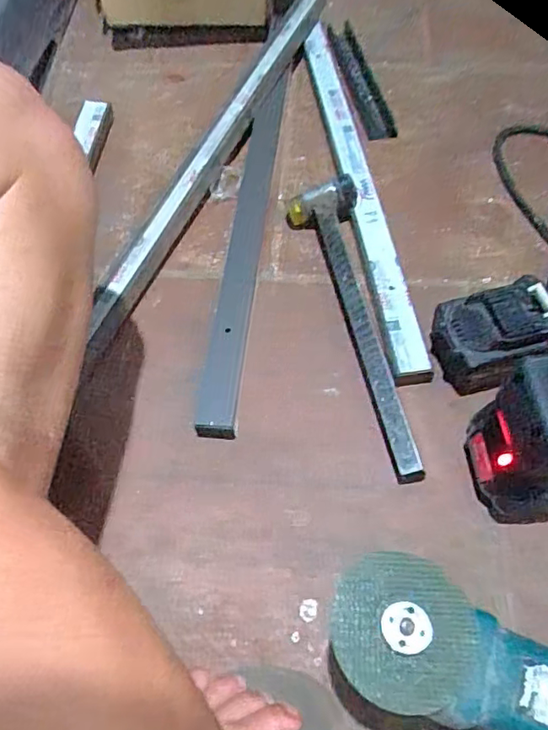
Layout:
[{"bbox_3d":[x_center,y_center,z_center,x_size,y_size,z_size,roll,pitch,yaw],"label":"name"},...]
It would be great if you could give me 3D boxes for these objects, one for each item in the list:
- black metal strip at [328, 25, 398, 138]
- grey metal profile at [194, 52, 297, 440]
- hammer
[{"bbox_3d":[0.121,-0.410,0.809,0.044,0.026,0.279,-8,57,-1],"label":"black metal strip"},{"bbox_3d":[-0.029,-0.164,0.649,0.043,0.020,0.523,3,58,6],"label":"grey metal profile"},{"bbox_3d":[0.071,-0.050,0.570,0.078,0.039,0.352,-6,57,0],"label":"hammer"}]

